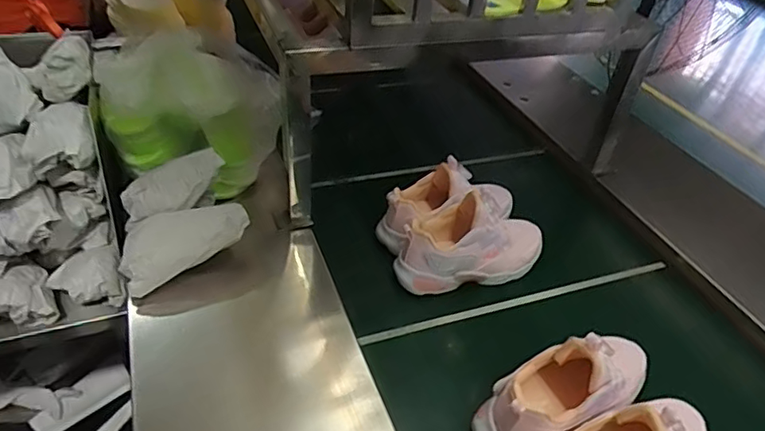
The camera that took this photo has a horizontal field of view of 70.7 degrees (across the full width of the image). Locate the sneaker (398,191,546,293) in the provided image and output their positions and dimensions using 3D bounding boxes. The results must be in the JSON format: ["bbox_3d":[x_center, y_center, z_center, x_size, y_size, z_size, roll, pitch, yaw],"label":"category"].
[{"bbox_3d":[0.127,0.029,0.729,0.218,0.119,0.084,-9,43,-18],"label":"sneaker"}]

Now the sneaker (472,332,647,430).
[{"bbox_3d":[0.203,0.171,0.564,0.225,0.121,0.080,-20,47,-28],"label":"sneaker"}]

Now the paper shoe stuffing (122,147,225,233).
[{"bbox_3d":[-0.274,-0.035,0.702,0.144,0.040,0.075,-29,46,1],"label":"paper shoe stuffing"}]

